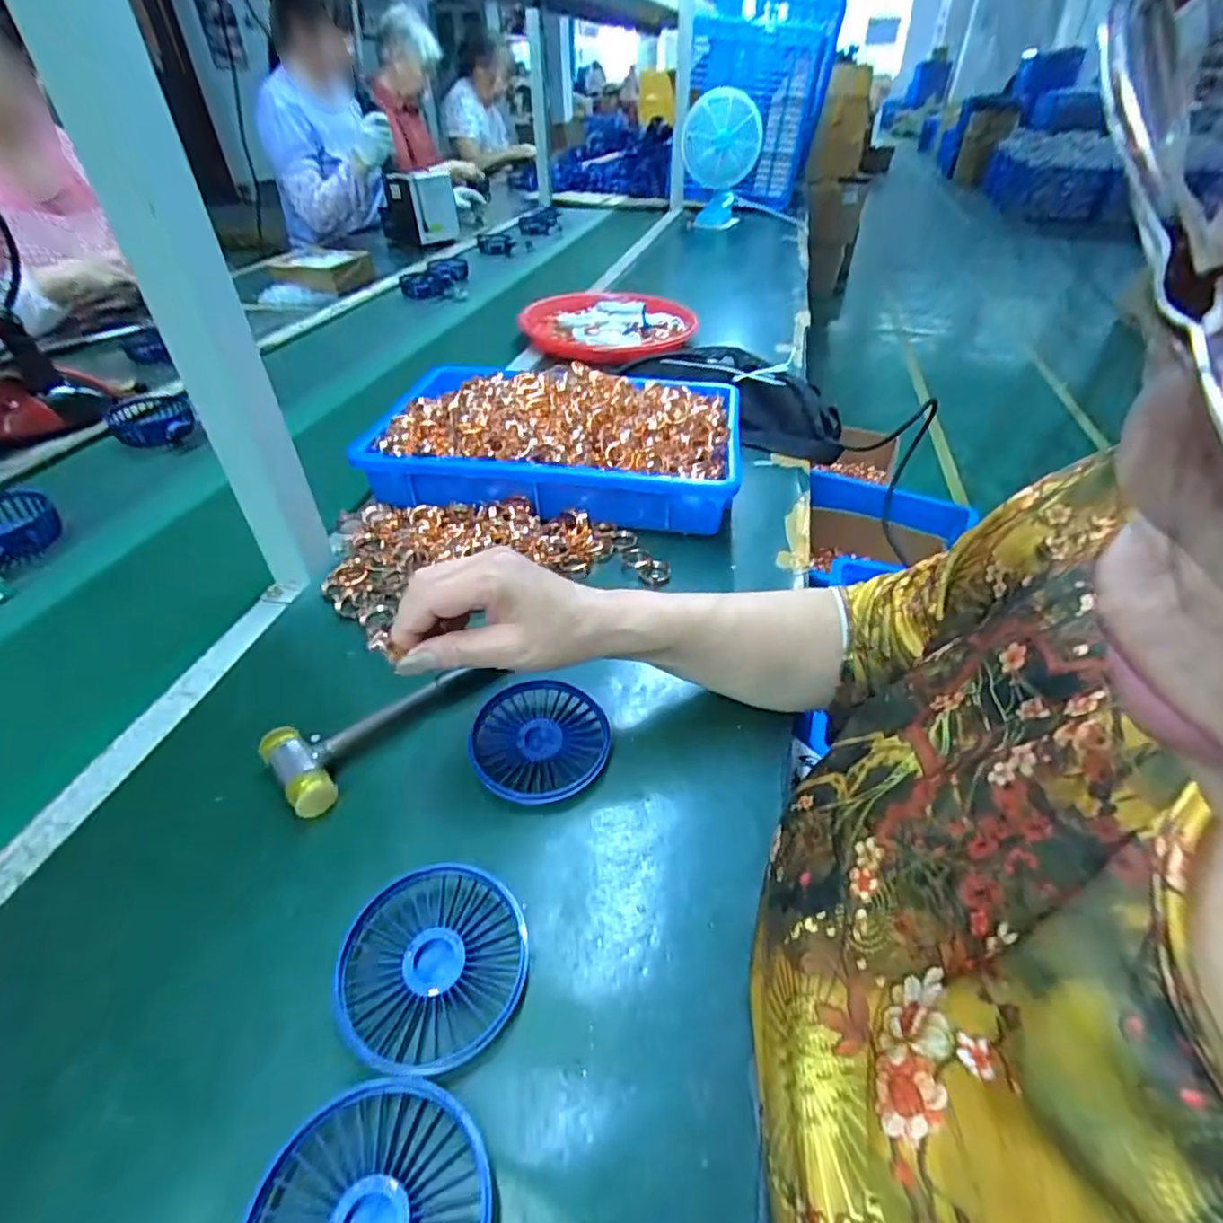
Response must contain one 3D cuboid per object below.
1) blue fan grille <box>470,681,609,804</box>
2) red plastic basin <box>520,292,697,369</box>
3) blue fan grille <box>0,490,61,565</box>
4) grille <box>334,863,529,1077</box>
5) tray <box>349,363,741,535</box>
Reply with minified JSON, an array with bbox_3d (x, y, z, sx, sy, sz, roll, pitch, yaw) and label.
[{"bbox_3d":[-0.045,0.083,0.396,0.082,0.021,0.092,17,45,17],"label":"blue fan grille"},{"bbox_3d":[-0.004,-0.485,1.047,0.291,0.050,0.285,6,42,6],"label":"red plastic basin"},{"bbox_3d":[-0.569,-0.080,0.566,0.118,0.023,0.087,28,49,28],"label":"blue fan grille"},{"bbox_3d":[-0.085,0.169,0.296,0.083,0.017,0.086,1,42,-1],"label":"grille"},{"bbox_3d":[-0.055,-0.194,0.646,0.365,0.100,0.235,4,42,3],"label":"tray"}]

